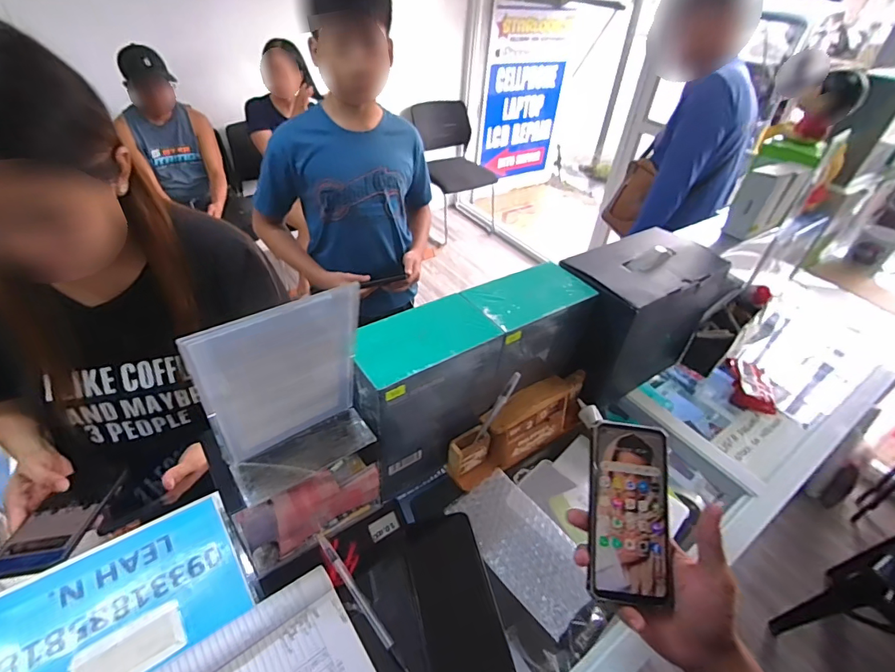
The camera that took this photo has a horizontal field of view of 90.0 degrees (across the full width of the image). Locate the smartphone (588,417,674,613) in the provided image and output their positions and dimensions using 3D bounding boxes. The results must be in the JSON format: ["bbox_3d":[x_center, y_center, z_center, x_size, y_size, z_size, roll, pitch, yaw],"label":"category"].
[{"bbox_3d":[0.176,0.165,0.428,0.075,0.010,0.157,7,71,2],"label":"smartphone"}]

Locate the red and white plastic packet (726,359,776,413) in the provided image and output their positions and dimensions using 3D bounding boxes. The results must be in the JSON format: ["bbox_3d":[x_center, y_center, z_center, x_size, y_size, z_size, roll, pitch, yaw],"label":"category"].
[{"bbox_3d":[0.494,0.080,0.729,0.056,0.032,0.102,17,41,13],"label":"red and white plastic packet"}]

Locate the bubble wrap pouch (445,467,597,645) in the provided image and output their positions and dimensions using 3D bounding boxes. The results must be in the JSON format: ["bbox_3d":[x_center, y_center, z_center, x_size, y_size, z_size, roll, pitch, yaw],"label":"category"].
[{"bbox_3d":[0.086,0.233,0.507,0.088,0.021,0.171,-22,47,-29],"label":"bubble wrap pouch"}]

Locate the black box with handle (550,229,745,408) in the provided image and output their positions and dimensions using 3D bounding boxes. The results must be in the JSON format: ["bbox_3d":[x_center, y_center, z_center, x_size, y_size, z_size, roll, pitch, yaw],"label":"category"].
[{"bbox_3d":[0.286,-0.033,0.690,0.249,0.194,0.122,-22,48,-29],"label":"black box with handle"}]

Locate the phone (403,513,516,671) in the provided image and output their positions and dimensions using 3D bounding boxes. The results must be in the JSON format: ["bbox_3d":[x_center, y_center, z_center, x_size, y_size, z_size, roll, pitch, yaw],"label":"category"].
[{"bbox_3d":[0.007,0.265,0.458,0.080,0.015,0.170,-6,42,-13],"label":"phone"}]

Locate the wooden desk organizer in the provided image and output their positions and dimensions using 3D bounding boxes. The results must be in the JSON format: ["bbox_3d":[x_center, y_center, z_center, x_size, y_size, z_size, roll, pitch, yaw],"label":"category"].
[{"bbox_3d":[0.104,0.114,0.595,0.233,0.083,0.053,-22,47,-29],"label":"wooden desk organizer"}]

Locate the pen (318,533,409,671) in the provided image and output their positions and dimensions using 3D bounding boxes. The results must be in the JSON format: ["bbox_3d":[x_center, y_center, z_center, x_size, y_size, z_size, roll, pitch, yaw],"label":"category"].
[{"bbox_3d":[-0.089,0.266,0.455,0.010,0.009,0.158,-26,49,-32],"label":"pen"}]

